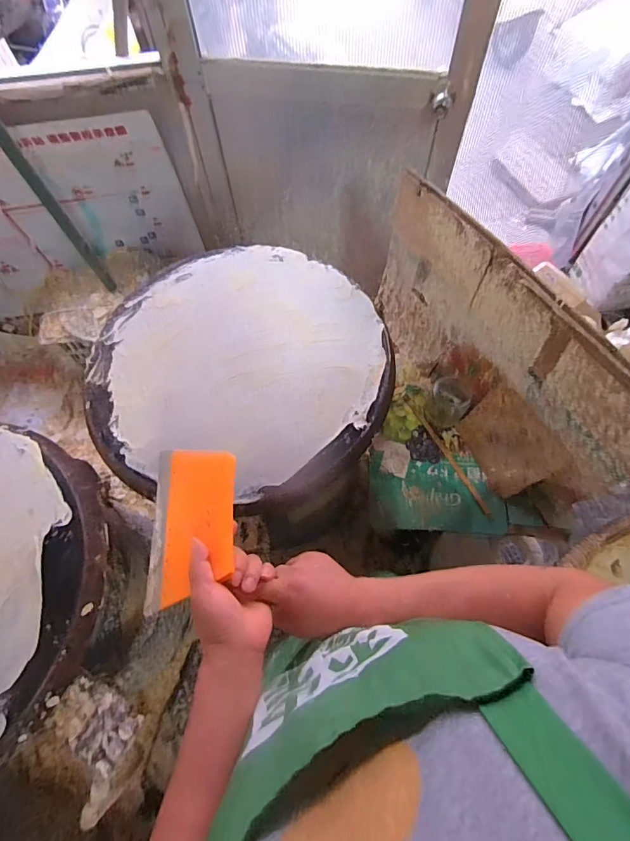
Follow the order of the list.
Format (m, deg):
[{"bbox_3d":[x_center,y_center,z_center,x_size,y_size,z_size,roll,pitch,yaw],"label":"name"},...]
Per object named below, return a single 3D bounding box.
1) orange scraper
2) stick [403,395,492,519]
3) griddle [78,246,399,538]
[{"bbox_3d":[-0.148,0.122,0.498,0.121,0.014,0.182,-13,70,22],"label":"orange scraper"},{"bbox_3d":[0.315,0.076,1.007,0.017,0.005,0.350,-26,67,-9],"label":"stick"},{"bbox_3d":[-0.153,-0.116,0.900,0.612,0.108,0.598,-1,66,2],"label":"griddle"}]

